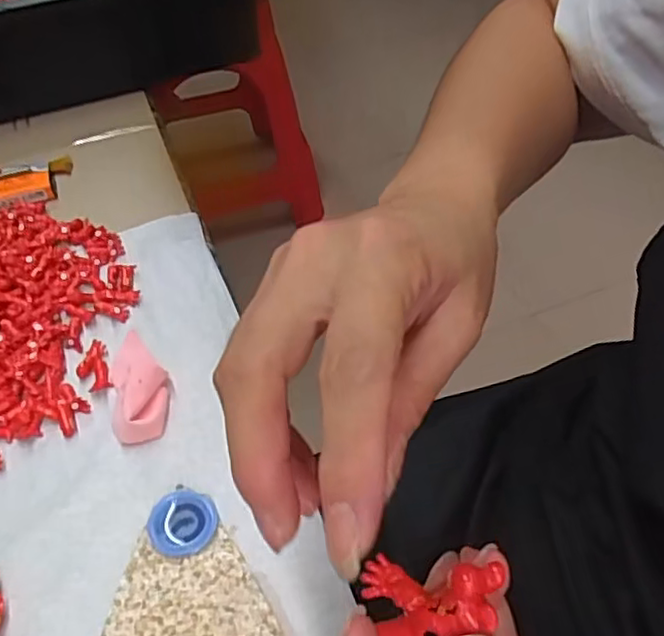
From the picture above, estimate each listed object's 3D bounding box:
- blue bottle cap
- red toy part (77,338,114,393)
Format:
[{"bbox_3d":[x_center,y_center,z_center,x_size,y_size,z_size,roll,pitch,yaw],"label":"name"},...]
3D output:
[{"bbox_3d":[-0.066,0.092,0.288,0.029,0.008,0.029,1,48,-1],"label":"blue bottle cap"},{"bbox_3d":[-0.130,0.026,0.350,0.016,0.006,0.031,-15,50,-15],"label":"red toy part"}]

